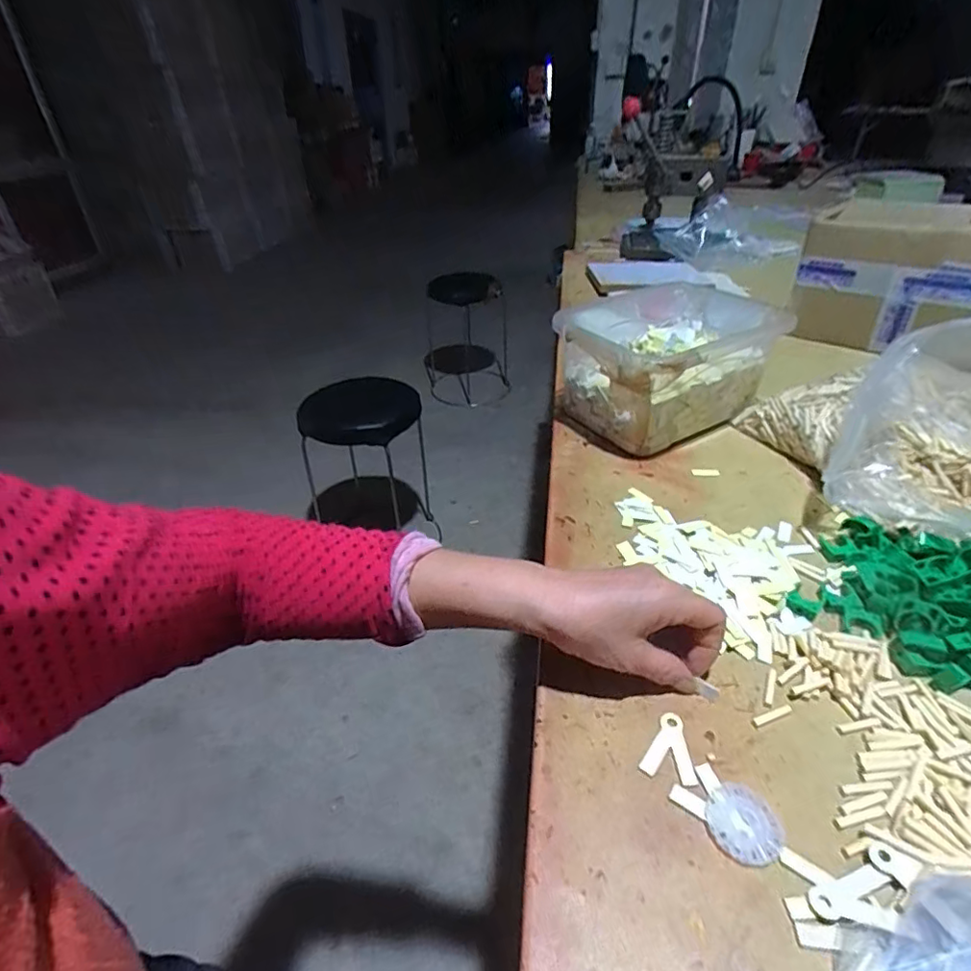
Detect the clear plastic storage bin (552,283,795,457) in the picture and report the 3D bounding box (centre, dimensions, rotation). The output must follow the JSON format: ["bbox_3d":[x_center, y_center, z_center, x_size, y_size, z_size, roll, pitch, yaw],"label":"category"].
[{"bbox_3d":[0.228,-0.154,0.663,0.276,0.116,0.186,-24,40,-25],"label":"clear plastic storage bin"}]

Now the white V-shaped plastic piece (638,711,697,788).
[{"bbox_3d":[0.116,0.161,0.336,0.031,0.004,0.043,11,39,20],"label":"white V-shaped plastic piece"}]

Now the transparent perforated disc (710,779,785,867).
[{"bbox_3d":[0.142,0.186,0.300,0.037,0.006,0.039,-3,36,2],"label":"transparent perforated disc"}]

